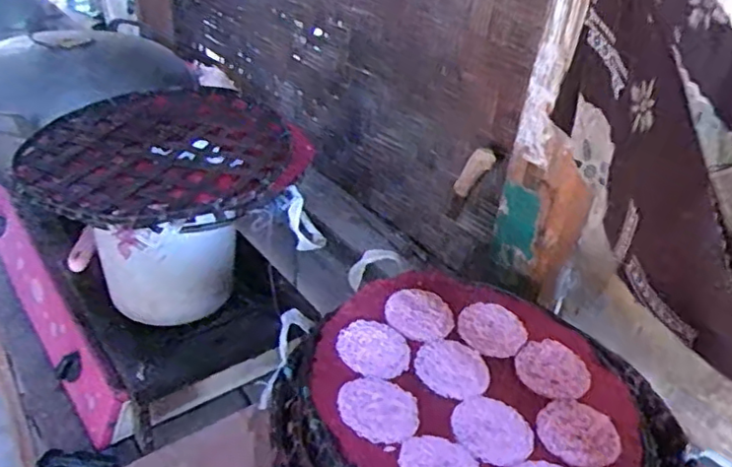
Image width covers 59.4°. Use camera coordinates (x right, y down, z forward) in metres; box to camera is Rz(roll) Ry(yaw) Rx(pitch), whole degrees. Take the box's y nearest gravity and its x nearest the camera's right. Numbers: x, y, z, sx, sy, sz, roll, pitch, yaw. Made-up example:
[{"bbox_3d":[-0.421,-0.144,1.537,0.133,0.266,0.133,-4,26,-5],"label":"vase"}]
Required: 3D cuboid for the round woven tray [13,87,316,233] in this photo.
[{"bbox_3d":[-0.271,-0.122,0.894,0.378,0.048,0.373,-5,36,-14],"label":"round woven tray"}]

